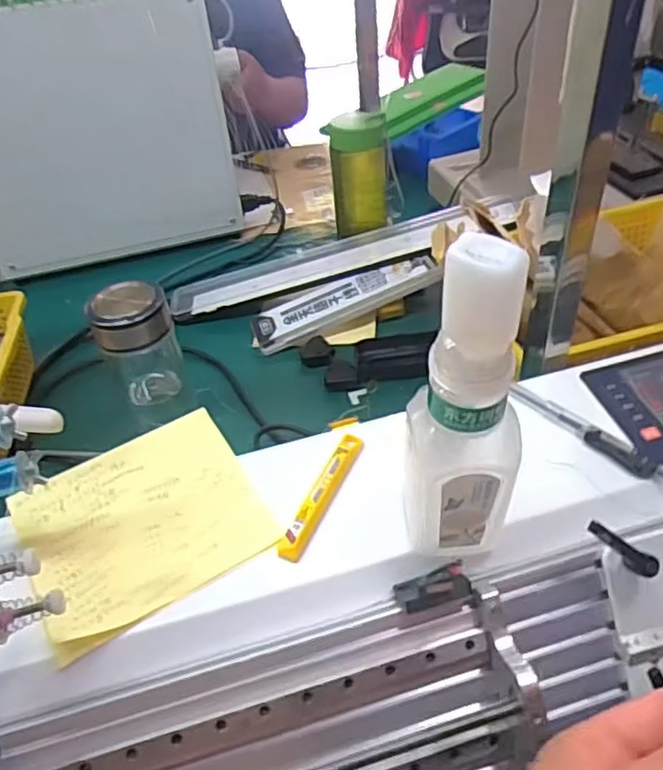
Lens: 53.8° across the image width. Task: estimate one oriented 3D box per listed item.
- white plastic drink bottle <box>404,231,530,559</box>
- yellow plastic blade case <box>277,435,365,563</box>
[{"bbox_3d":[0.068,0.017,0.345,0.060,0.206,0.046,-3,44,5],"label":"white plastic drink bottle"},{"bbox_3d":[-0.006,0.071,0.440,0.012,0.010,0.104,16,48,23],"label":"yellow plastic blade case"}]

